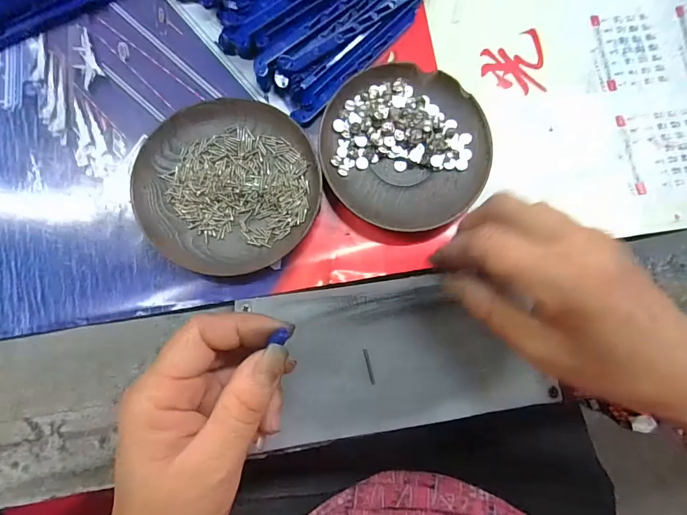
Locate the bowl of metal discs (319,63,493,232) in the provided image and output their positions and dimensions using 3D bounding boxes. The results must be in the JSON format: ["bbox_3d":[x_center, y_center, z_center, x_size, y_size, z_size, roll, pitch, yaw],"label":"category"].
[{"bbox_3d":[0.042,-0.076,0.273,0.111,0.015,0.112,0,83,-3],"label":"bowl of metal discs"}]

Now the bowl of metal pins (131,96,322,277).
[{"bbox_3d":[-0.075,-0.048,0.263,0.115,0.014,0.114,0,83,-3],"label":"bowl of metal pins"}]

